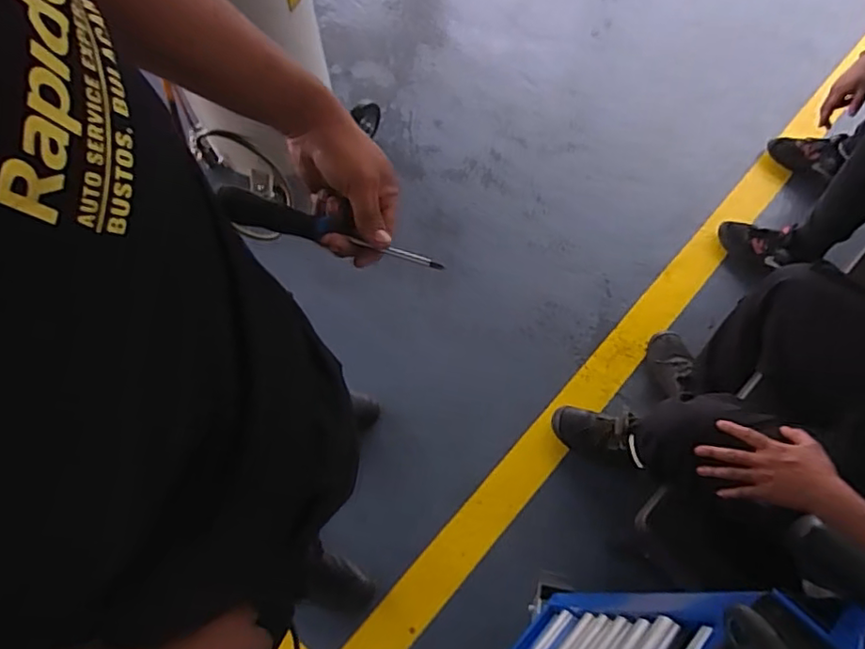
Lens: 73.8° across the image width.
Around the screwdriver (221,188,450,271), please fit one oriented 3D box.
[{"bbox_3d":[-0.086,-0.080,0.494,0.192,0.028,0.020,15,68,-3],"label":"screwdriver"}]

